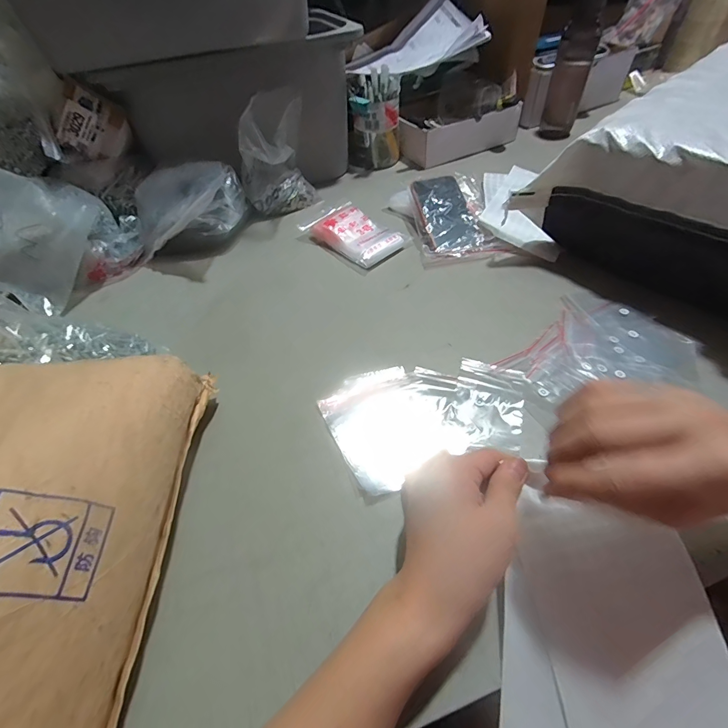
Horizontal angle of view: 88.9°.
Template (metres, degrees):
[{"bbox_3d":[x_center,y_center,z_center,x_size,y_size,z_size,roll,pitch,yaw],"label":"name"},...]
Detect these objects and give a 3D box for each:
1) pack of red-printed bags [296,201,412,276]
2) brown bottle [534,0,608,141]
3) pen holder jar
[{"bbox_3d":[-0.022,-0.208,0.586,0.164,0.034,0.101,31,60,27],"label":"pack of red-printed bags"},{"bbox_3d":[0.404,-0.569,0.721,0.066,0.225,0.059,13,53,16],"label":"brown bottle"},{"bbox_3d":[0.017,-0.476,0.721,0.099,0.164,0.079,5,52,10],"label":"pen holder jar"}]

